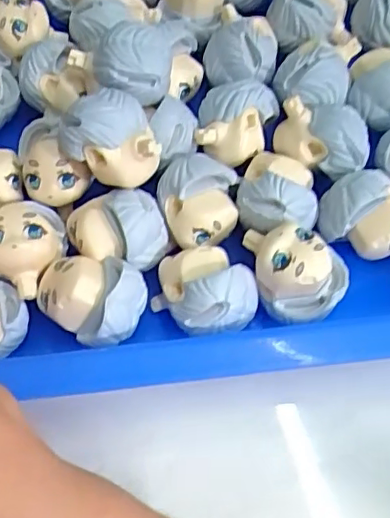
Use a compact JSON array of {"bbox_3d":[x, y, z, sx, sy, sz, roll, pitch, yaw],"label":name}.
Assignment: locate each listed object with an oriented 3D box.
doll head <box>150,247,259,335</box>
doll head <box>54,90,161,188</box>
[{"bbox_3d":[0.002,0.009,0.158,0.028,0.020,0.023,37,72,16],"label":"doll head"},{"bbox_3d":[-0.024,-0.031,0.160,0.023,0.021,0.021,-1,66,1],"label":"doll head"}]

